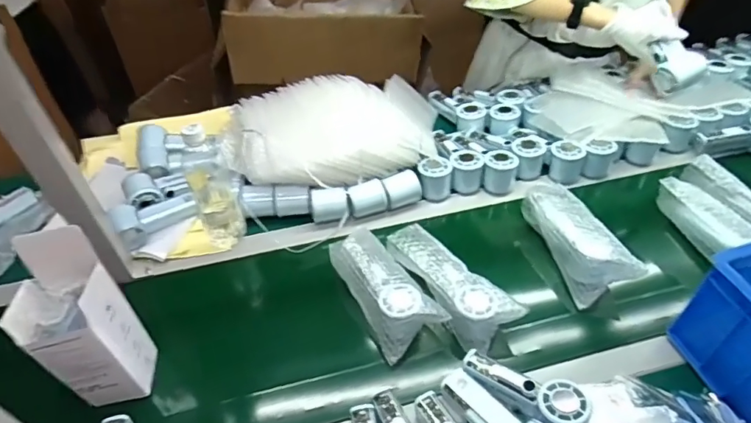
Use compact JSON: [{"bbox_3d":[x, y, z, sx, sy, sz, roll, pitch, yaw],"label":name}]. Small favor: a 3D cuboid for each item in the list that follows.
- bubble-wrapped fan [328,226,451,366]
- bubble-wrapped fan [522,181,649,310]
[{"bbox_3d":[0.007,0.104,0.712,0.086,0.066,0.196,-25,50,-21],"label":"bubble-wrapped fan"},{"bbox_3d":[0.315,0.046,0.763,0.087,0.070,0.197,-13,47,-10],"label":"bubble-wrapped fan"}]

